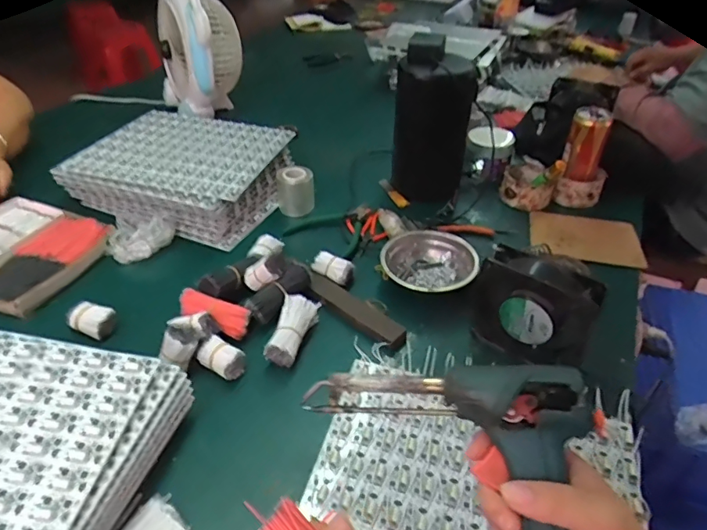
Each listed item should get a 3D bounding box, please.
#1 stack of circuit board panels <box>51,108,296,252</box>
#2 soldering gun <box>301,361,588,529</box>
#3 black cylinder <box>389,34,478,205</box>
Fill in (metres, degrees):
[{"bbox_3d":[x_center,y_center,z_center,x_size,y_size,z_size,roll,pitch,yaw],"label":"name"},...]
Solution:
[{"bbox_3d":[-0.273,-0.161,0.831,0.308,0.086,0.263,15,37,16],"label":"stack of circuit board panels"},{"bbox_3d":[0.098,0.118,0.323,0.239,0.130,0.040,39,7,19],"label":"soldering gun"},{"bbox_3d":[0.124,-0.221,0.787,0.116,0.234,0.106,7,35,5],"label":"black cylinder"}]

